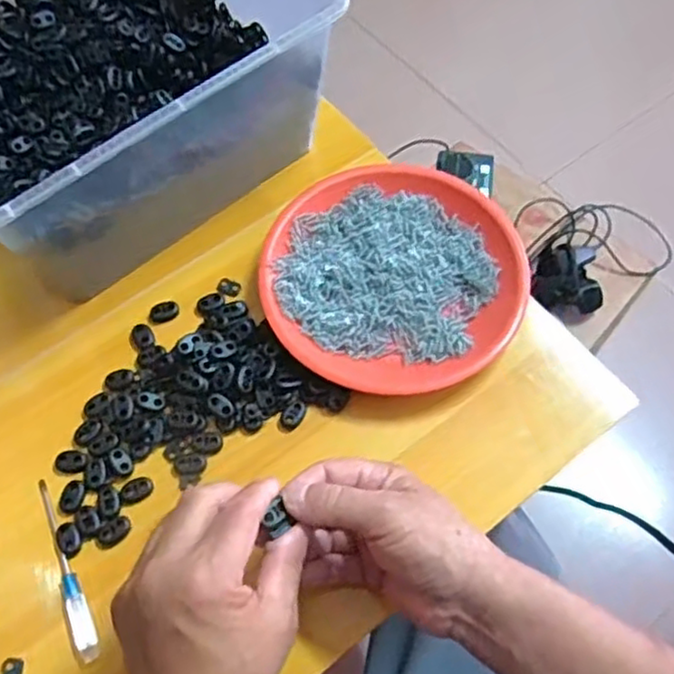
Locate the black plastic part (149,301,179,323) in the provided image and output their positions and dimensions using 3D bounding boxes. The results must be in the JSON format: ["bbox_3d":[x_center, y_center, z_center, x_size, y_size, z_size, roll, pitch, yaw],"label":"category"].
[{"bbox_3d":[-0.132,-0.019,0.518,0.022,0.005,0.015,-17,64,-7],"label":"black plastic part"}]

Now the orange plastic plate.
[{"bbox_3d":[0.040,-0.047,0.512,0.185,0.026,0.186,-1,63,2],"label":"orange plastic plate"}]

